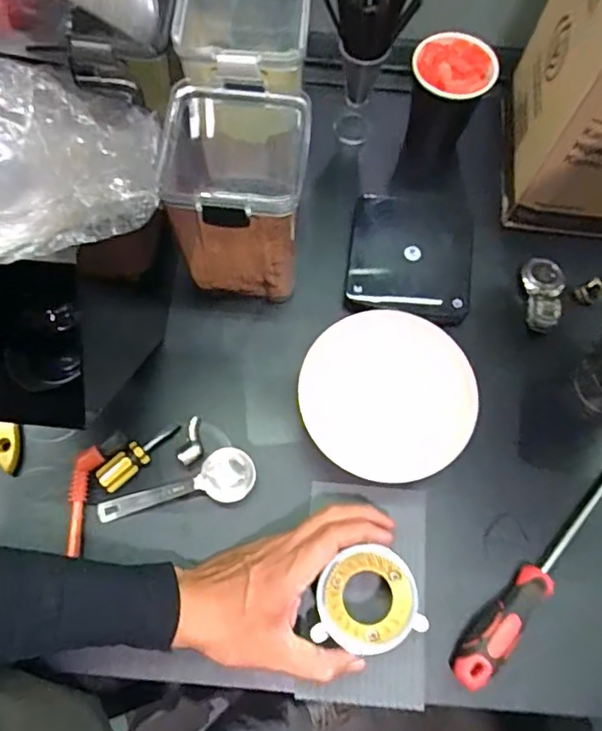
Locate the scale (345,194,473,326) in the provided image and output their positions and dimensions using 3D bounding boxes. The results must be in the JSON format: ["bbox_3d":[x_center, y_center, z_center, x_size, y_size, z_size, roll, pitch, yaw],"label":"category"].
[{"bbox_3d":[0.109,-0.114,0.551,0.117,0.017,0.143,9,72,0],"label":"scale"}]

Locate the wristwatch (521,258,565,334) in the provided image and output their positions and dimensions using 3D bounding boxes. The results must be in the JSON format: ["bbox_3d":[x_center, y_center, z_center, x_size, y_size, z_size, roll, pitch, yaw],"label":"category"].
[{"bbox_3d":[0.230,-0.068,0.530,0.039,0.026,0.073,21,72,4],"label":"wristwatch"}]

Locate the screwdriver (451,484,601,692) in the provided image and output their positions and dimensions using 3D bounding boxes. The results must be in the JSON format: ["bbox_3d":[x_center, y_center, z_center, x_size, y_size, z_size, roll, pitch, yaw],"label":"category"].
[{"bbox_3d":[0.198,0.167,0.447,0.216,0.028,0.028,-42,79,-15],"label":"screwdriver"}]

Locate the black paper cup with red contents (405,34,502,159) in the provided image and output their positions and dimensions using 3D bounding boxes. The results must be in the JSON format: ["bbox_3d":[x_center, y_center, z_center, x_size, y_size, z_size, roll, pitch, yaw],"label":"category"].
[{"bbox_3d":[0.142,-0.262,0.558,0.074,0.104,0.070,1,72,-3],"label":"black paper cup with red contents"}]

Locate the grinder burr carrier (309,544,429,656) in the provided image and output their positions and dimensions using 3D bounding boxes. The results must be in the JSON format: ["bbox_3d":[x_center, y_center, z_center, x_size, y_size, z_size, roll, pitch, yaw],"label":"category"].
[{"bbox_3d":[0.046,0.173,0.405,0.080,0.012,0.068,-17,71,-7],"label":"grinder burr carrier"}]

